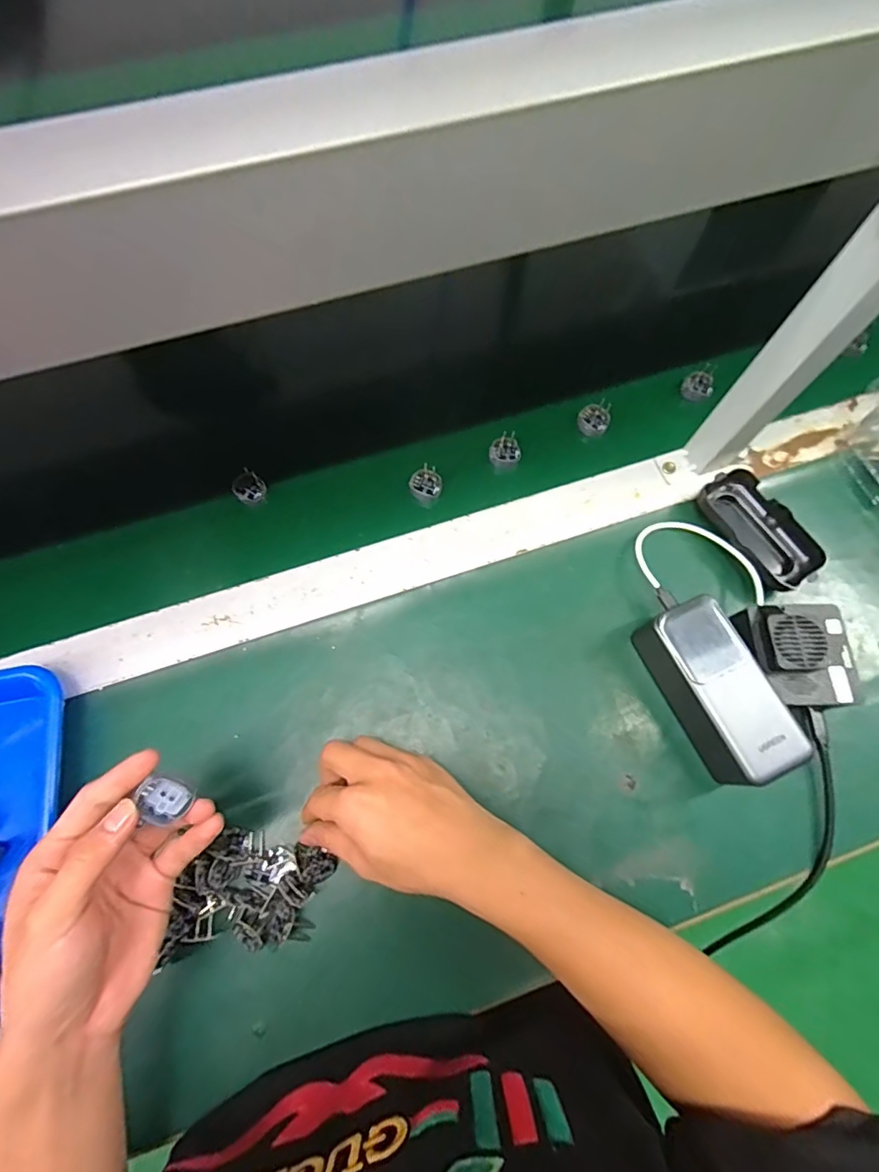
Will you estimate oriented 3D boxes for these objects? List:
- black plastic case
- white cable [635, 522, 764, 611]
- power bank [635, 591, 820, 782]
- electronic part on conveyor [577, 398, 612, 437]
[{"bbox_3d":[0.277,-0.048,0.444,0.059,0.022,0.110,-32,74,-9],"label":"black plastic case"},{"bbox_3d":[0.215,-0.019,0.433,0.095,0.019,0.079,-3,72,0],"label":"white cable"},{"bbox_3d":[0.207,0.077,0.386,0.056,0.050,0.128,-23,73,-6],"label":"power bank"},{"bbox_3d":[0.150,-0.163,0.498,0.030,0.024,0.023,7,72,3],"label":"electronic part on conveyor"}]

